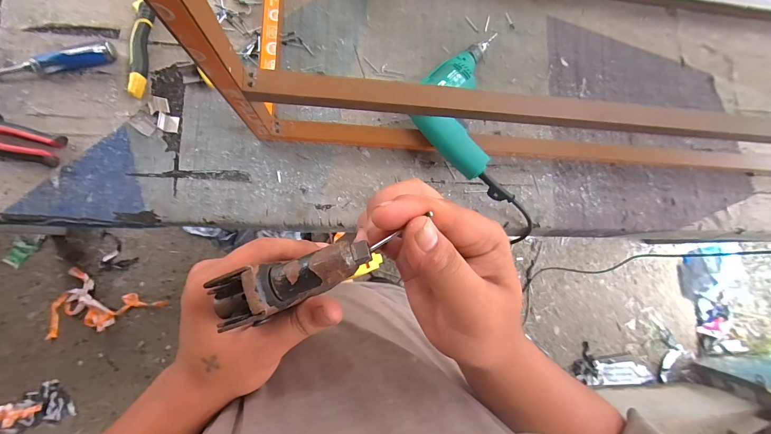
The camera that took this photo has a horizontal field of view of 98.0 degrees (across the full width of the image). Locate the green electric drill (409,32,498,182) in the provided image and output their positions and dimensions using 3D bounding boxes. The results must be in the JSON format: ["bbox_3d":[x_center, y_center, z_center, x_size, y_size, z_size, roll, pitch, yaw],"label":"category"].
[{"bbox_3d":[0.103,-0.177,0.515,0.135,0.065,0.241,6,83,-7],"label":"green electric drill"}]

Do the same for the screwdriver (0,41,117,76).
[{"bbox_3d":[-0.481,-0.212,0.463,0.197,0.023,0.033,-17,86,-9],"label":"screwdriver"}]

